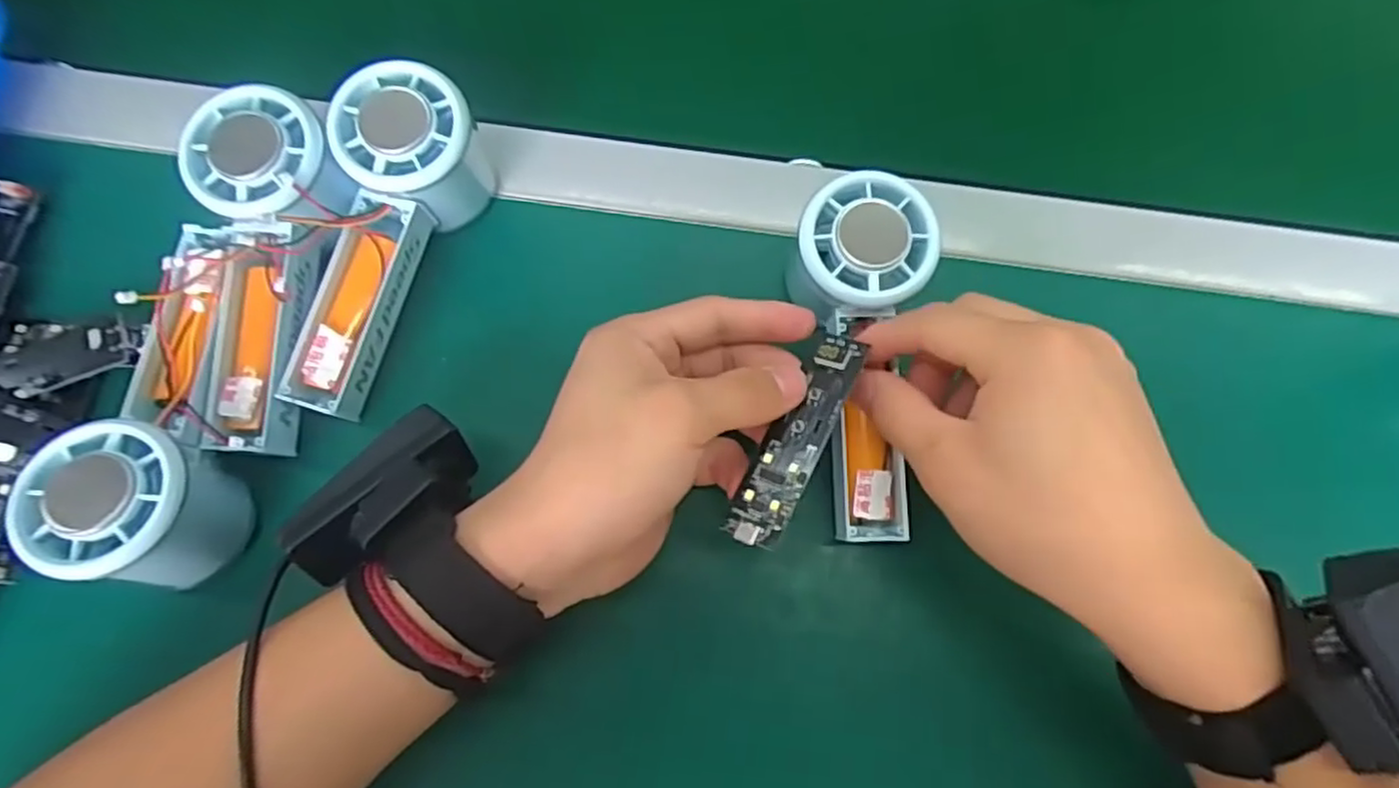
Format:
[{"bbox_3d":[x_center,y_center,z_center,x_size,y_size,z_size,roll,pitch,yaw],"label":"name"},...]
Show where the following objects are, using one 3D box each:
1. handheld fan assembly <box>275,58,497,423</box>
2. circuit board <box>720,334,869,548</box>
[{"bbox_3d":[-0.142,-0.066,0.326,0.056,0.055,0.153,17,88,3],"label":"handheld fan assembly"},{"bbox_3d":[0.037,0.016,0.278,0.022,0.008,0.090,20,70,25],"label":"circuit board"}]

